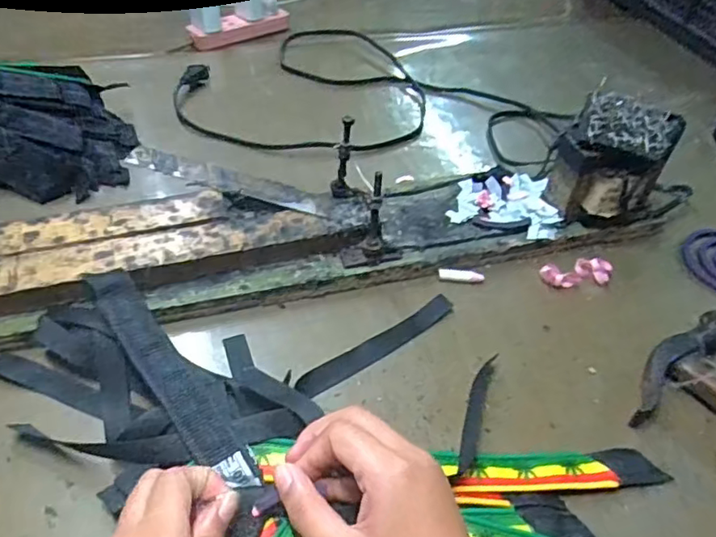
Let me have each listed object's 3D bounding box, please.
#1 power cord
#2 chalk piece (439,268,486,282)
[{"bbox_3d":[0.021,-0.192,0.679,0.407,0.038,0.331,28,46,20],"label":"power cord"},{"bbox_3d":[0.089,0.005,0.496,0.038,0.006,0.008,3,45,-1],"label":"chalk piece"}]

